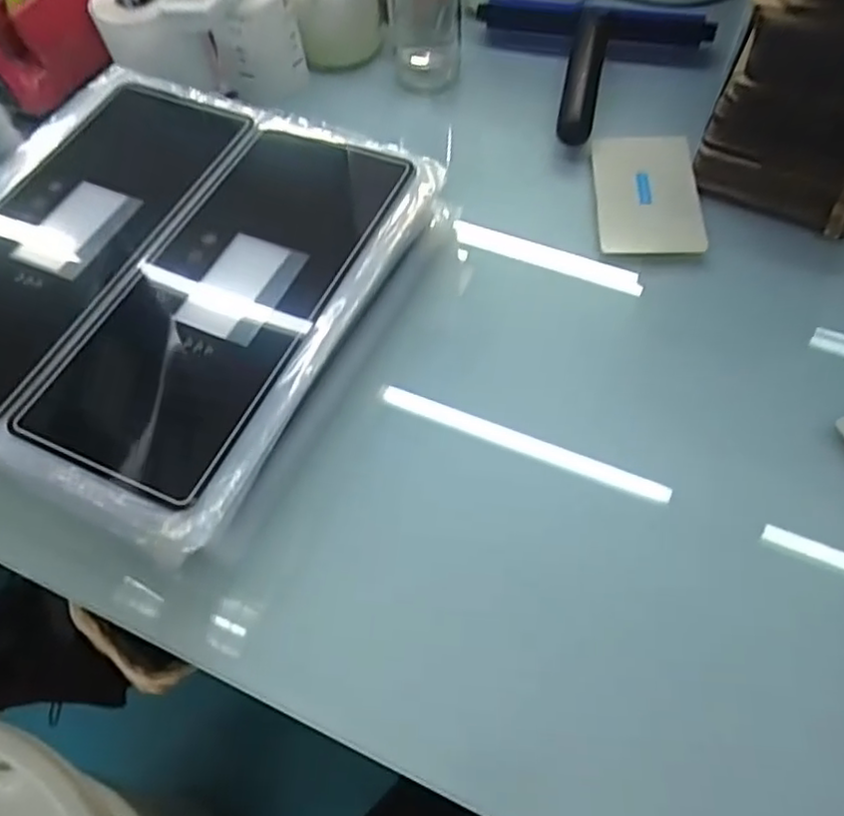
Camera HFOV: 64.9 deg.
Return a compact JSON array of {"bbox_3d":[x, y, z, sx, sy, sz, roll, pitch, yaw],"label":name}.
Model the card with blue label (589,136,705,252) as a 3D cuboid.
[{"bbox_3d":[0.180,-0.172,0.532,0.077,0.009,0.118,-2,65,9],"label":"card with blue label"}]

